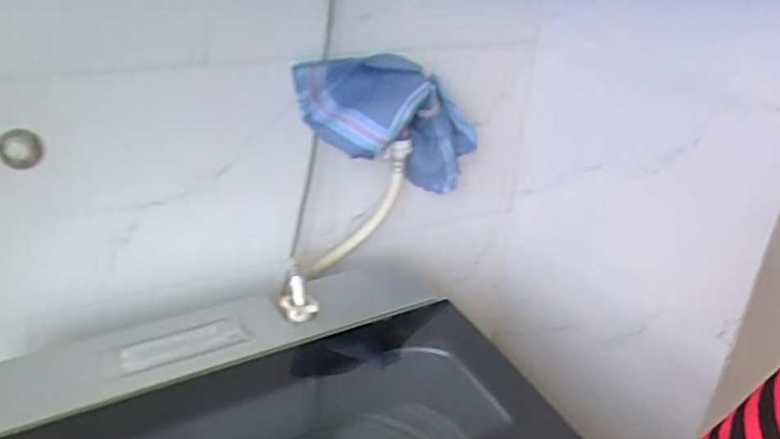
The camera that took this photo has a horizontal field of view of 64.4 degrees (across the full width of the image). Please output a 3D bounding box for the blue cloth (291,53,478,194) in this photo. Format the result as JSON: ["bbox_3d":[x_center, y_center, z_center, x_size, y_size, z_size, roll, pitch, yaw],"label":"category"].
[{"bbox_3d":[0.008,-0.136,0.818,0.281,0.139,0.113,24,16,-29],"label":"blue cloth"}]

